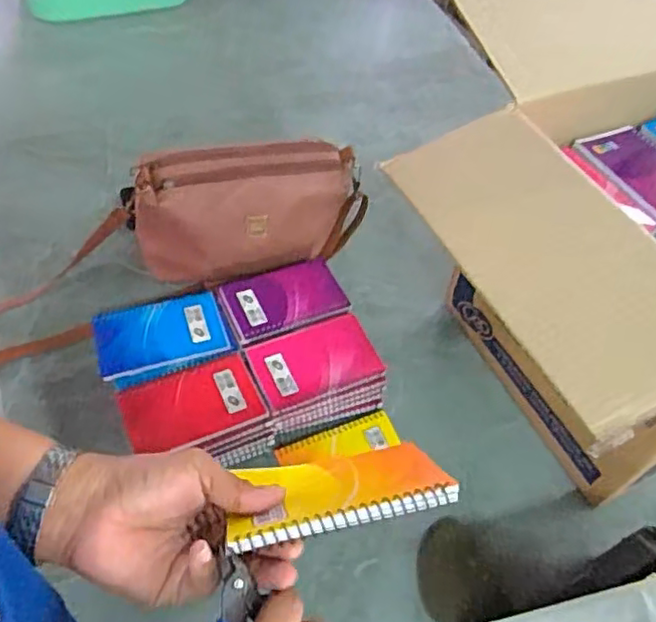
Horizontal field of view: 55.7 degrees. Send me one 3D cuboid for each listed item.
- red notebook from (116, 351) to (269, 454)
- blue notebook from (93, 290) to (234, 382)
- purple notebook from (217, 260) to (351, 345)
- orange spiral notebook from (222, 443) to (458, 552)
[{"bbox_3d":[-0.137,0.096,0.627,0.131,0.013,0.084,-15,55,-16],"label":"red notebook"},{"bbox_3d":[-0.179,0.028,0.667,0.131,0.021,0.078,-13,55,-15],"label":"blue notebook"},{"bbox_3d":[-0.048,-0.013,0.713,0.135,0.013,0.084,-17,56,-18],"label":"purple notebook"},{"bbox_3d":[0.004,0.107,0.375,0.126,0.012,0.078,-11,10,-6],"label":"orange spiral notebook"}]

